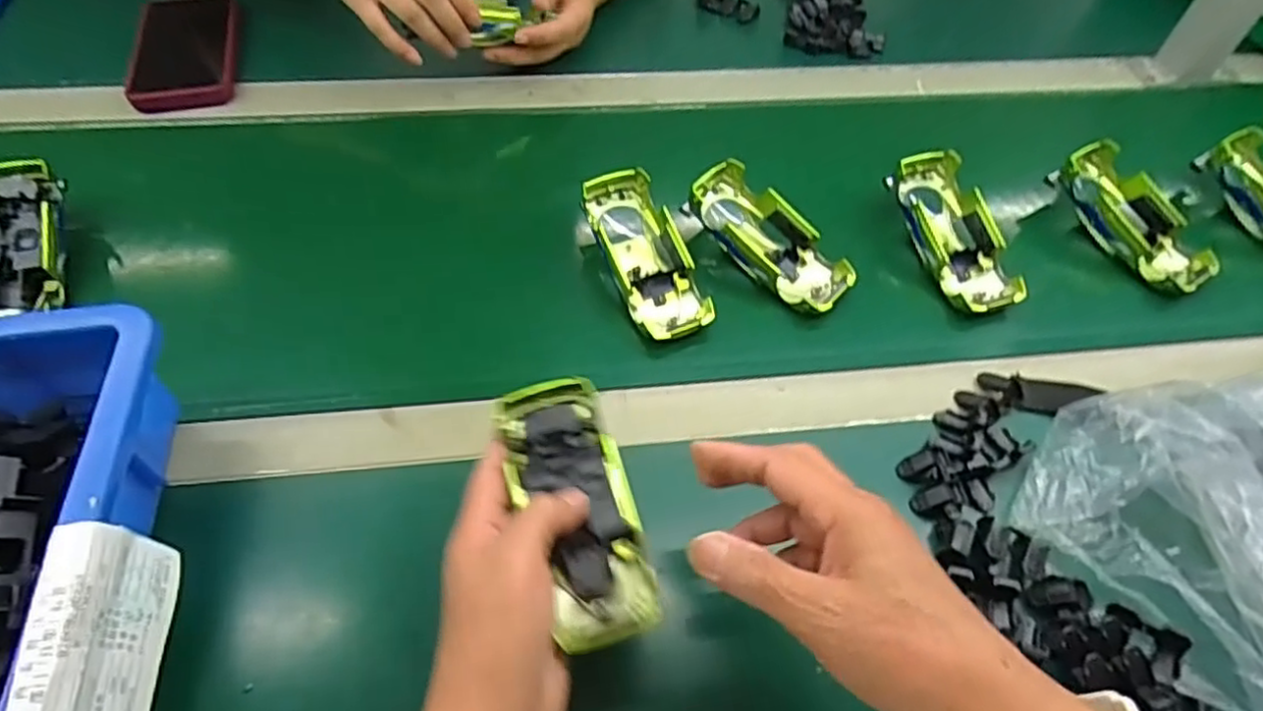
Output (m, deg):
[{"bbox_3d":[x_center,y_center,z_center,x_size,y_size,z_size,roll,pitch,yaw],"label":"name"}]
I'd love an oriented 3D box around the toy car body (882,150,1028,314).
[{"bbox_3d":[0.245,-0.095,0.530,0.057,0.033,0.137,-11,68,-12],"label":"toy car body"}]

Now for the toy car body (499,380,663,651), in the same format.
[{"bbox_3d":[-0.027,0.074,0.345,0.053,0.028,0.133,-15,61,-14],"label":"toy car body"}]

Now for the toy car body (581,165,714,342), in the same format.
[{"bbox_3d":[0.007,-0.072,0.502,0.060,0.034,0.140,-17,69,-16],"label":"toy car body"}]

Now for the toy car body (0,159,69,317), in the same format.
[{"bbox_3d":[-0.424,-0.081,0.475,0.055,0.027,0.113,-14,71,-13],"label":"toy car body"}]

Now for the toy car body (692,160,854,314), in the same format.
[{"bbox_3d":[0.100,-0.085,0.516,0.061,0.031,0.134,-38,79,-27],"label":"toy car body"}]

